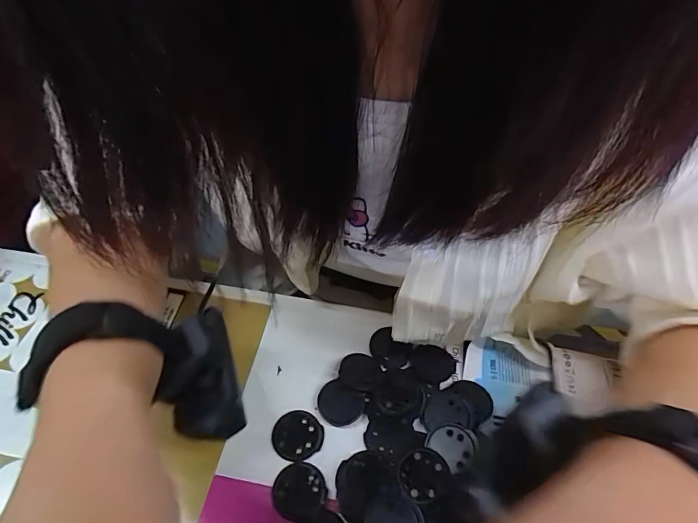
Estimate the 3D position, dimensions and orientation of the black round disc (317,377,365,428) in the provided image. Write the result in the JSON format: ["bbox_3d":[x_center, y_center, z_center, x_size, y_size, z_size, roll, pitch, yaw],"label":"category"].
[{"bbox_3d":[-0.006,0.091,0.265,0.028,0.005,0.025,26,55,17],"label":"black round disc"}]

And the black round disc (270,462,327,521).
[{"bbox_3d":[-0.028,0.129,0.234,0.029,0.004,0.028,1,51,-2],"label":"black round disc"}]

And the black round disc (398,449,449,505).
[{"bbox_3d":[0.042,0.122,0.234,0.028,0.007,0.026,1,51,-2],"label":"black round disc"}]

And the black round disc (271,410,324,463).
[{"bbox_3d":[-0.032,0.106,0.252,0.028,0.004,0.030,1,51,-2],"label":"black round disc"}]

